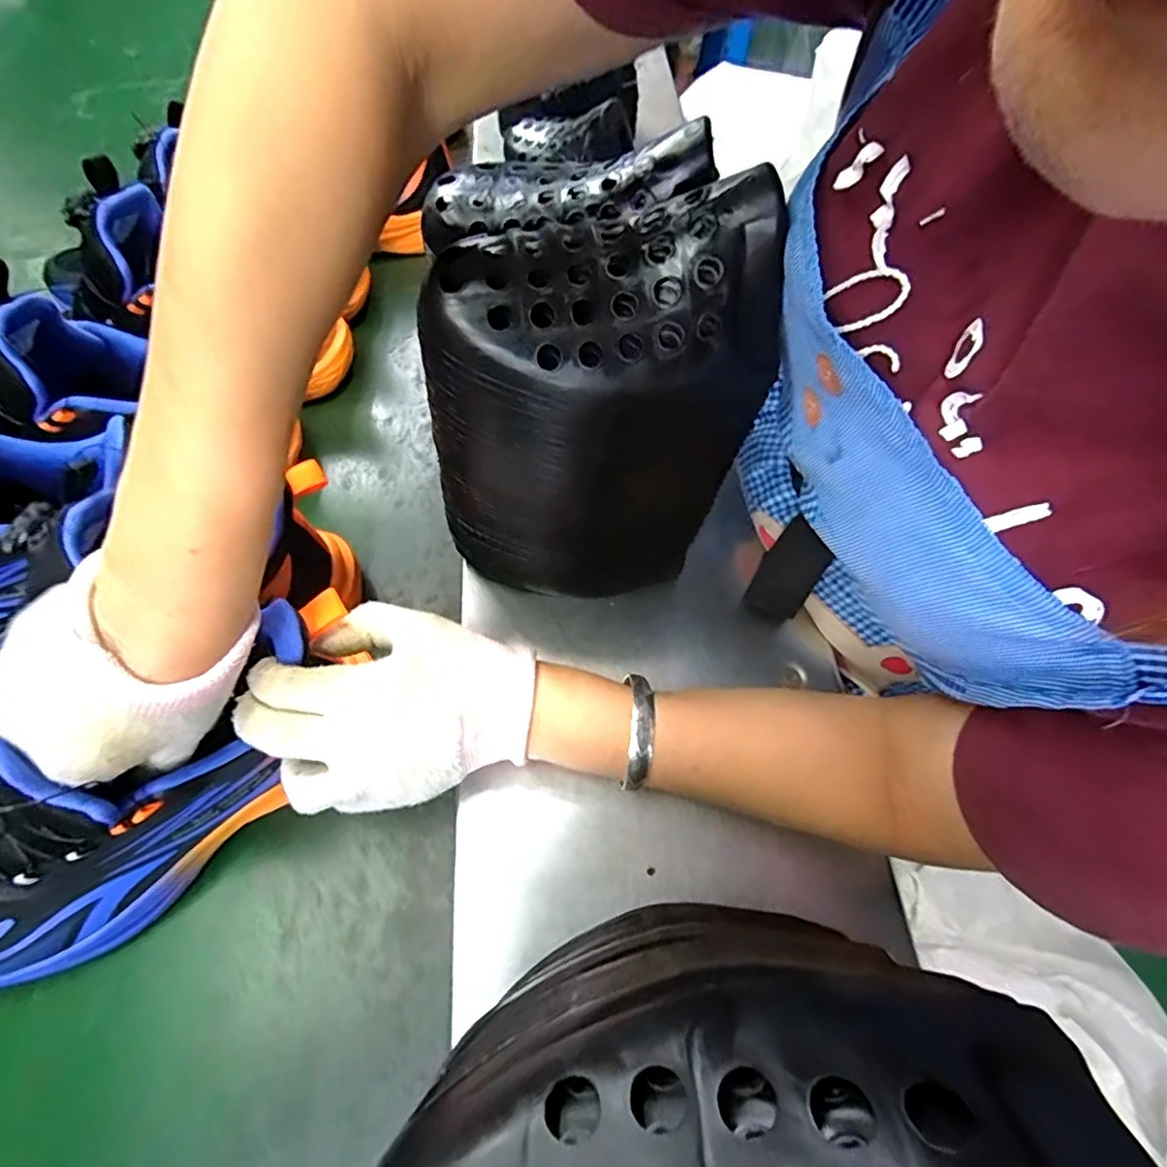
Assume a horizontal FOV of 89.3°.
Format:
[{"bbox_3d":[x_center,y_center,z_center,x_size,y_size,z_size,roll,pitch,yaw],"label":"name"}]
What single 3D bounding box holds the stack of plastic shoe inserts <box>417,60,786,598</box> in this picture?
[{"bbox_3d":[-0.005,-0.096,0.333,0.156,0.243,0.127,-7,63,-6],"label":"stack of plastic shoe inserts"}]

